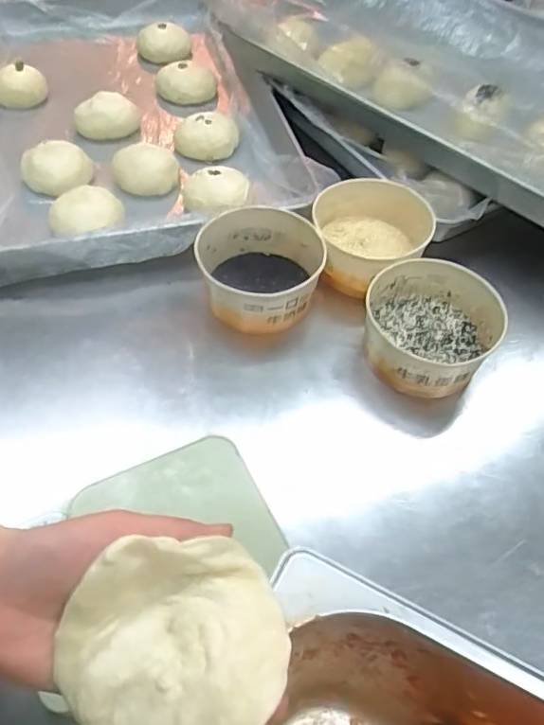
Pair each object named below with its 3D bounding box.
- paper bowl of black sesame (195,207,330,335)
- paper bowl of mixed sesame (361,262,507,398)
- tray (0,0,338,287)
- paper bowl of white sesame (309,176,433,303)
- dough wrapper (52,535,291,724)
[{"bbox_3d":[-0.012,-0.096,0.601,0.124,0.065,0.120,1,52,-2],"label":"paper bowl of black sesame"},{"bbox_3d":[0.156,-0.031,0.570,0.127,0.067,0.130,1,52,-2],"label":"paper bowl of mixed sesame"},{"bbox_3d":[-0.206,-0.355,0.795,0.414,0.049,0.632,-11,54,-11],"label":"tray"},{"bbox_3d":[0.112,-0.136,0.635,0.121,0.064,0.132,1,52,-2],"label":"paper bowl of white sesame"},{"bbox_3d":[-0.044,0.129,0.258,0.098,0.040,0.087,0,52,-3],"label":"dough wrapper"}]

